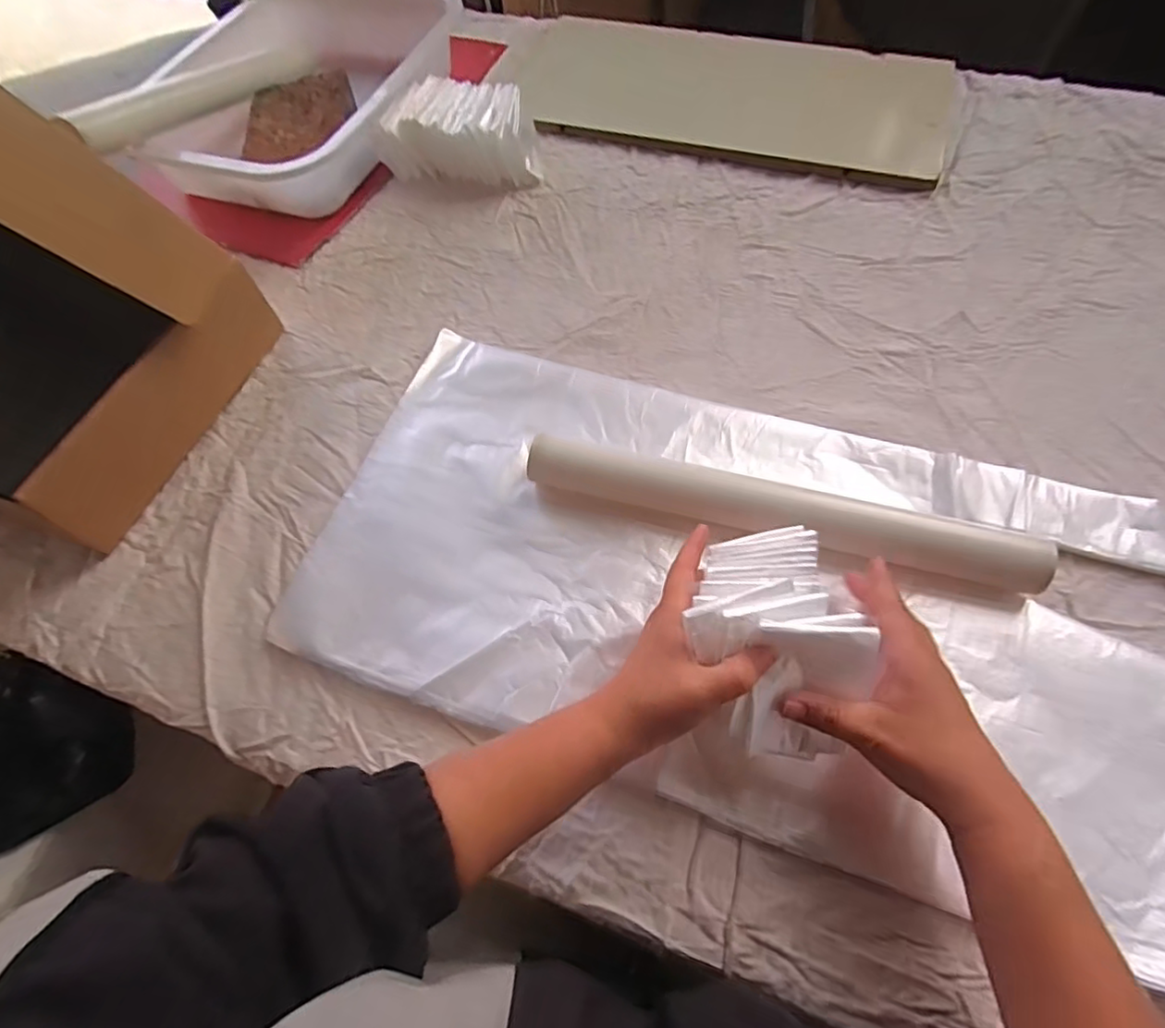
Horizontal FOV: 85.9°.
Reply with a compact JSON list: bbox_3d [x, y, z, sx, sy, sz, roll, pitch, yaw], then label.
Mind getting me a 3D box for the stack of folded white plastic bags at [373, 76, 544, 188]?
[{"bbox_3d":[-0.128,-0.418,0.681,0.160,0.062,0.099,7,61,8],"label":"stack of folded white plastic bags"}]

